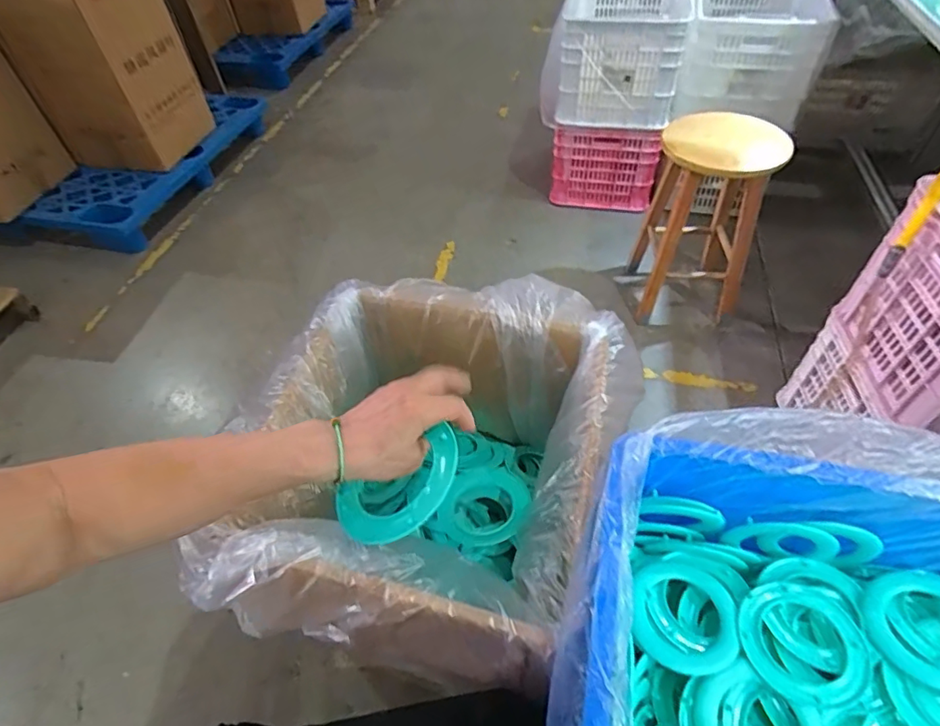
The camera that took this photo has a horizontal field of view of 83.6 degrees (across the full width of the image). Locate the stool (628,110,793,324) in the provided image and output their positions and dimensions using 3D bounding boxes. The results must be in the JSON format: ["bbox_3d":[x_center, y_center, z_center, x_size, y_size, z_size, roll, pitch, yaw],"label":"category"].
[{"bbox_3d":[0.606,-0.367,1.403,0.293,0.501,0.289,15,53,16],"label":"stool"}]

